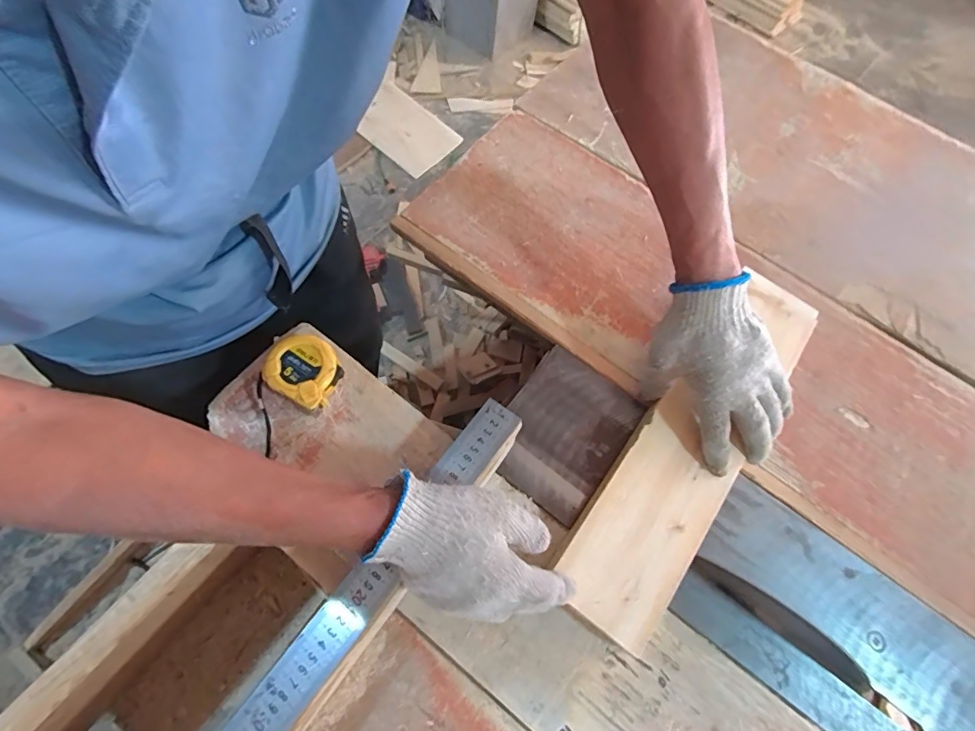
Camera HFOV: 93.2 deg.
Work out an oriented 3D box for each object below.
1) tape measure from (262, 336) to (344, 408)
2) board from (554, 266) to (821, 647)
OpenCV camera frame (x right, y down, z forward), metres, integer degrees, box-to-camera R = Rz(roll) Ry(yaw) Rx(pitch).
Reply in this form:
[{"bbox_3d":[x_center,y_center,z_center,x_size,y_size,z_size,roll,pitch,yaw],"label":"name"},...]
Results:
[{"bbox_3d":[-0.179,0.006,0.456,0.068,0.042,0.064,27,69,7],"label":"tape measure"},{"bbox_3d":[0.204,0.067,0.446,0.099,0.012,0.396,37,73,10],"label":"board"}]

